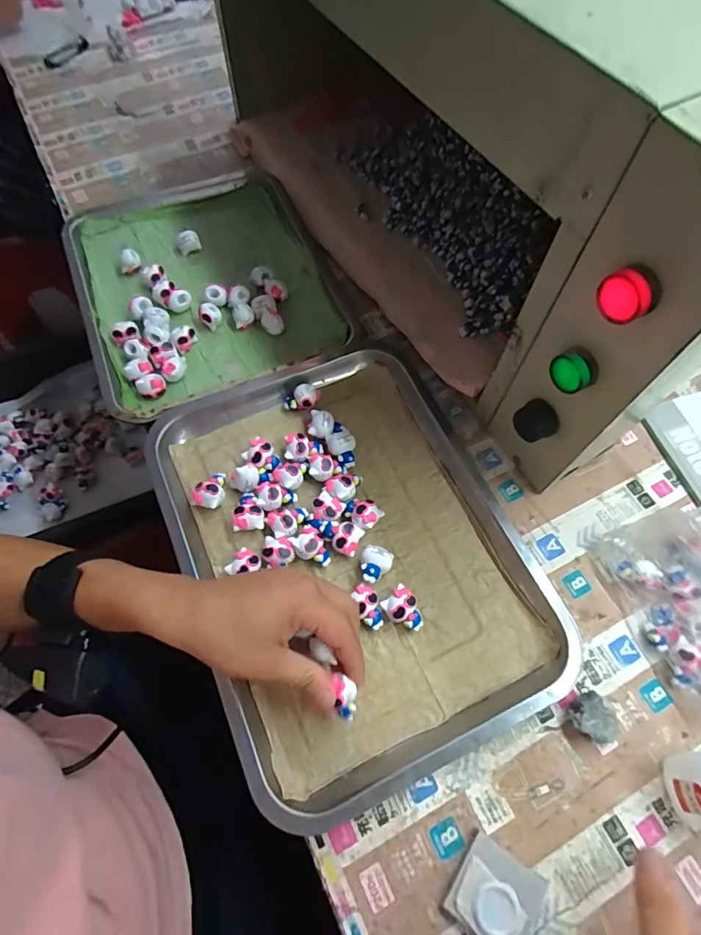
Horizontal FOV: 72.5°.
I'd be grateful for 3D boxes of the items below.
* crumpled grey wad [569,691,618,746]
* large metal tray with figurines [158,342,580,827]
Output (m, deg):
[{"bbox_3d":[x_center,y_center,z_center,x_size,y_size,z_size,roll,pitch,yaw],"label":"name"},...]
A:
[{"bbox_3d":[0.179,0.185,0.351,0.036,0.023,0.029,35,69,15],"label":"crumpled grey wad"},{"bbox_3d":[-0.003,0.062,0.404,0.262,0.037,0.342,-22,64,-10],"label":"large metal tray with figurines"}]

